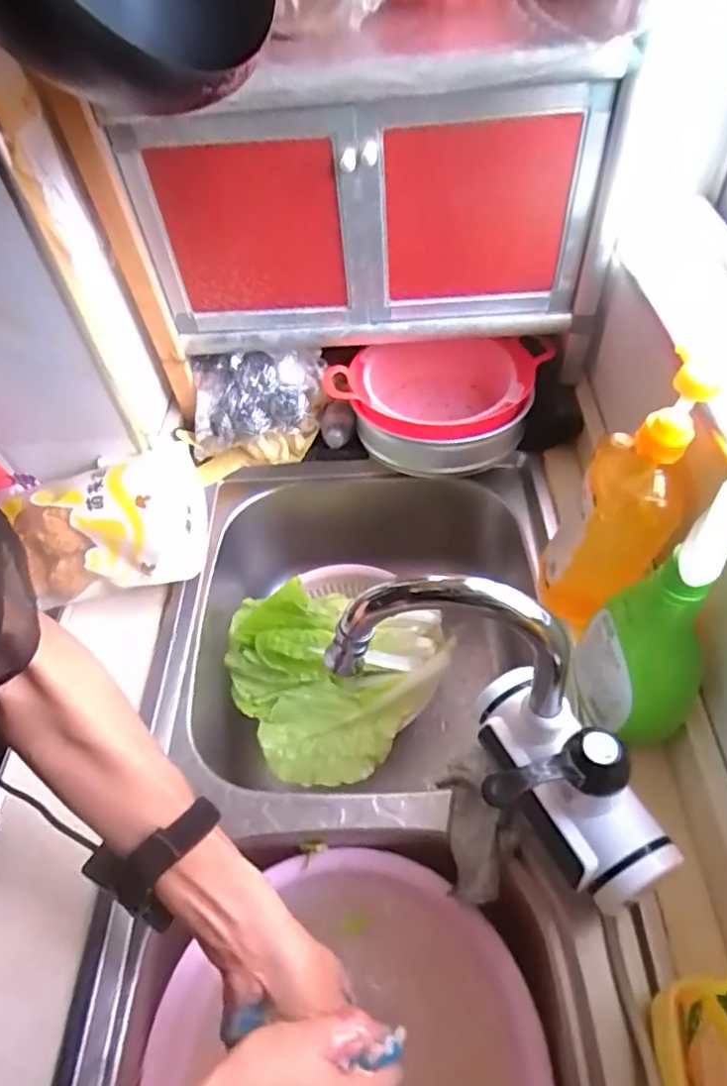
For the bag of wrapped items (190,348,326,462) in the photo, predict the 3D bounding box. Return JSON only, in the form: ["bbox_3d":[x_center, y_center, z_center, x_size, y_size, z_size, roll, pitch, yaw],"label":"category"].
[{"bbox_3d":[-0.126,-0.175,0.735,0.155,0.078,0.095,-6,51,1],"label":"bag of wrapped items"}]

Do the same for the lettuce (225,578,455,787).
[{"bbox_3d":[-0.045,0.141,0.661,0.232,0.056,0.207,17,55,18],"label":"lettuce"}]

